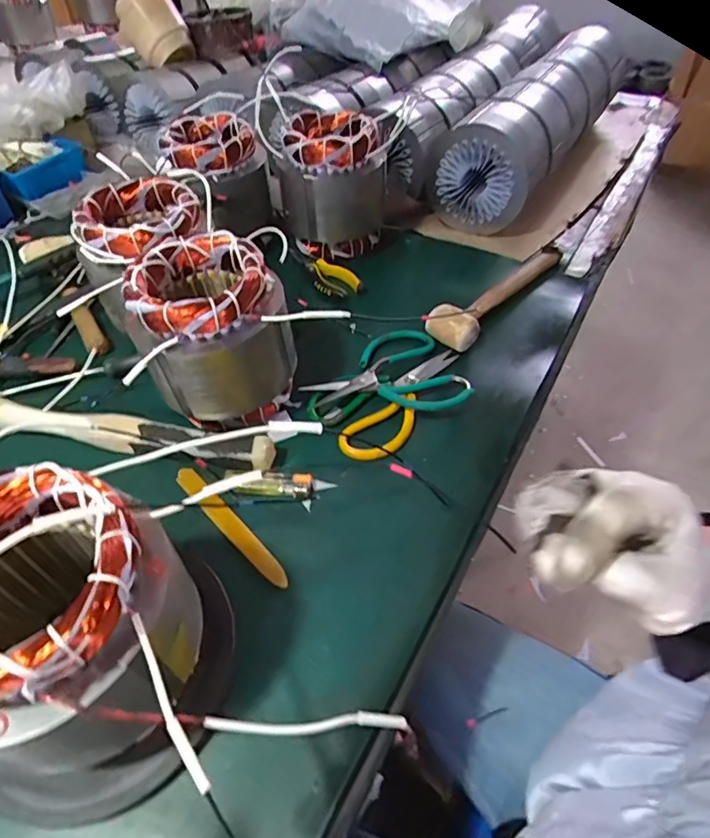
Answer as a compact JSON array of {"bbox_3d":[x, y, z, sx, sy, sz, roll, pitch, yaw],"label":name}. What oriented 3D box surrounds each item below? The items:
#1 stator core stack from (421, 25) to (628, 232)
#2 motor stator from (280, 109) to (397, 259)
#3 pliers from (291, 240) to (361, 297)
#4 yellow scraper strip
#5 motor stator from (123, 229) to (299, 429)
[{"bbox_3d":[0.302,-0.521,0.914,0.171,0.159,0.435,27,54,20],"label":"stator core stack"},{"bbox_3d":[-0.029,-0.355,0.771,0.159,0.168,0.144,0,51,0],"label":"motor stator"},{"bbox_3d":[-0.055,-0.222,0.753,0.054,0.024,0.154,-30,57,-23],"label":"pliers"},{"bbox_3d":[-0.118,0.098,0.474,0.021,0.005,0.162,-37,60,-26],"label":"yellow scraper strip"},{"bbox_3d":[-0.142,-0.089,0.531,0.144,0.155,0.141,-19,54,-15],"label":"motor stator"}]

